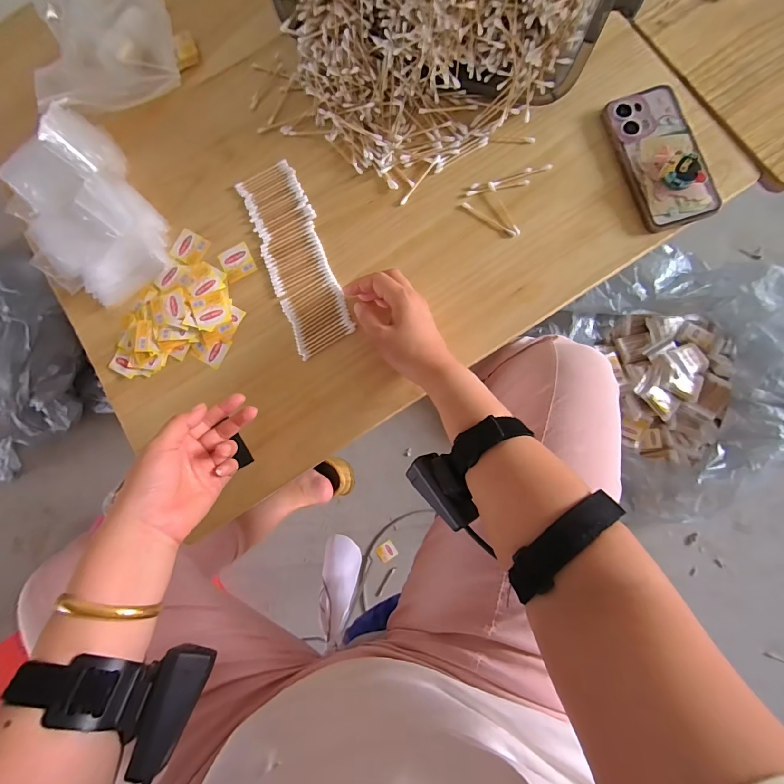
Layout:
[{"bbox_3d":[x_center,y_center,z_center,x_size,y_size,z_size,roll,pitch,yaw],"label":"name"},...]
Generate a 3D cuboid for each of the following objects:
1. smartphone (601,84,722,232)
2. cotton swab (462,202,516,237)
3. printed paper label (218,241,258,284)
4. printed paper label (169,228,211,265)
[{"bbox_3d":[0.302,-0.266,0.417,0.080,0.025,0.161,-15,84,3],"label":"smartphone"},{"bbox_3d":[0.113,-0.201,0.433,0.072,0.004,0.006,36,89,7],"label":"cotton swab"},{"bbox_3d":[-0.191,-0.160,0.462,0.038,0.004,0.042,-28,81,-3],"label":"printed paper label"},{"bbox_3d":[-0.253,-0.180,0.469,0.041,0.004,0.038,29,88,6],"label":"printed paper label"}]

